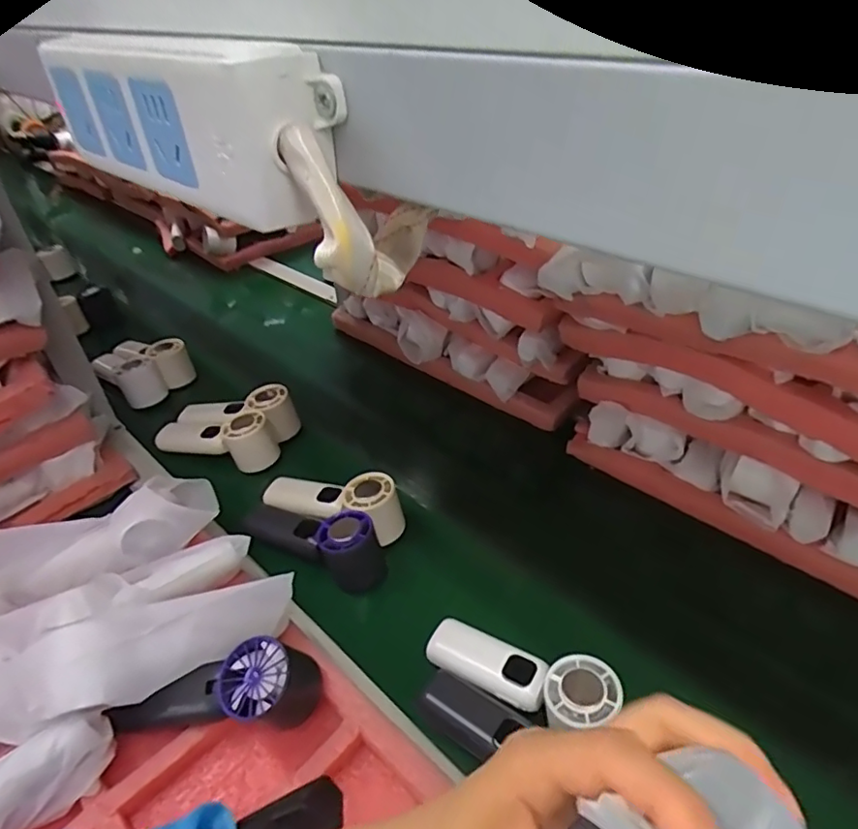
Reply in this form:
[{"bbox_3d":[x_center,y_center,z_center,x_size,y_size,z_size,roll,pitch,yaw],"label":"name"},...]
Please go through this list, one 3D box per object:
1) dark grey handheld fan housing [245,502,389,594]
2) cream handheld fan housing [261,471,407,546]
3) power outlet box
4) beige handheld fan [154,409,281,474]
[{"bbox_3d":[-0.120,0.117,0.550,0.164,0.051,0.060,16,41,23],"label":"dark grey handheld fan housing"},{"bbox_3d":[-0.099,0.085,0.588,0.150,0.047,0.054,14,41,21],"label":"cream handheld fan housing"},{"bbox_3d":[-0.097,-0.115,0.218,0.172,0.050,0.033,29,48,35],"label":"power outlet box"},{"bbox_3d":[-0.262,0.023,0.686,0.149,0.062,0.052,7,39,13],"label":"beige handheld fan"}]

